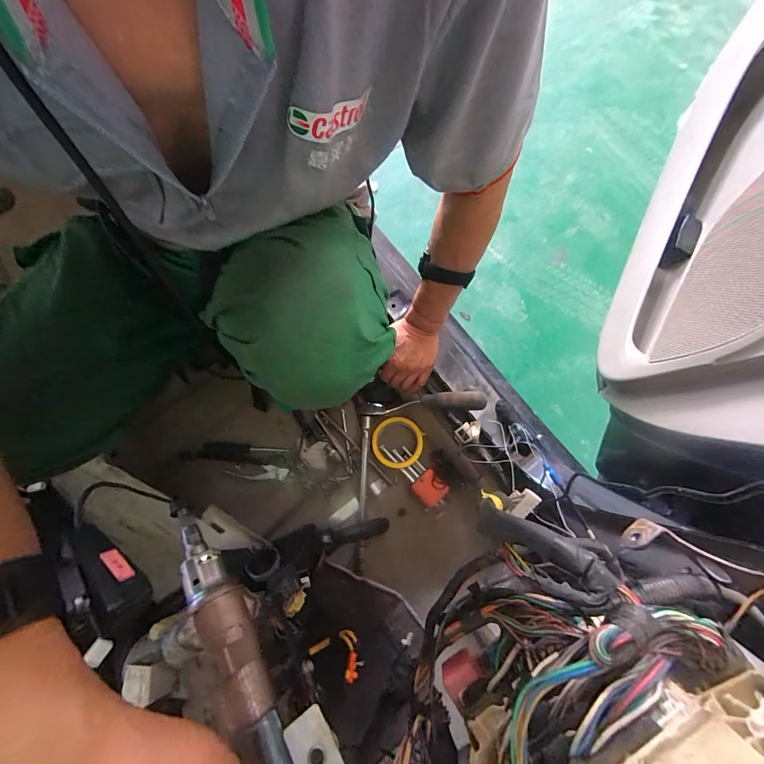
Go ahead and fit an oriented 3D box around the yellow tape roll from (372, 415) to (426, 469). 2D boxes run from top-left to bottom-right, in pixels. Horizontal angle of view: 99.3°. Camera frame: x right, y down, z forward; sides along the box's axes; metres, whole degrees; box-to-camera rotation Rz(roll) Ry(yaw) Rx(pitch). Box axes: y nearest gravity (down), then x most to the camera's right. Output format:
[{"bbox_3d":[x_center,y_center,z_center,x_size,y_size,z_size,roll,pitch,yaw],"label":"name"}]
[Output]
[{"bbox_3d":[0.029,0.117,0.634,0.096,0.027,0.097,0,79,0],"label":"yellow tape roll"}]

